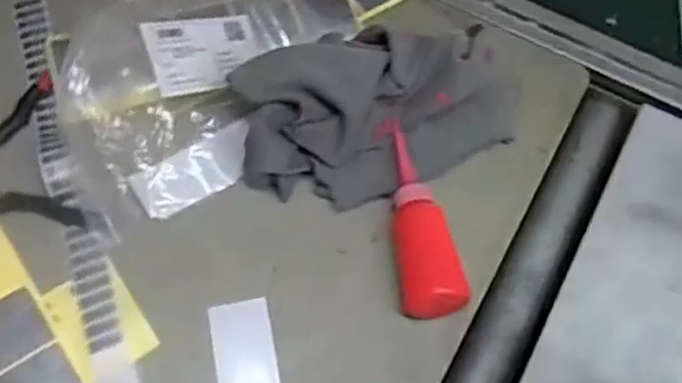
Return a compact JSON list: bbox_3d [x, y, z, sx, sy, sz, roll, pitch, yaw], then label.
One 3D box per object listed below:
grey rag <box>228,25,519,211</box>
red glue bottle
[{"bbox_3d":[0.034,-0.072,0.585,0.244,0.069,0.134,-18,66,-10],"label":"grey rag"},{"bbox_3d":[0.066,0.022,0.559,0.052,0.038,0.169,-3,65,-3],"label":"red glue bottle"}]

